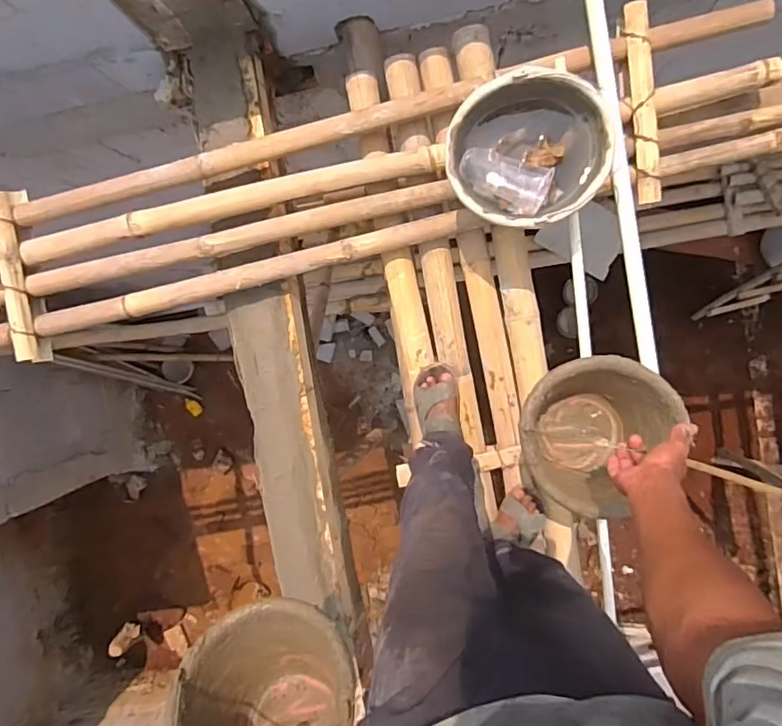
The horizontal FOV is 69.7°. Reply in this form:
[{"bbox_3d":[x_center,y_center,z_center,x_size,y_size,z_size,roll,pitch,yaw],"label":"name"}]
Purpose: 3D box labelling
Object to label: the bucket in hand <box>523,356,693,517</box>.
[{"bbox_3d":[0.333,0.099,0.967,0.206,0.217,0.240,29,97,3],"label":"bucket in hand"}]

